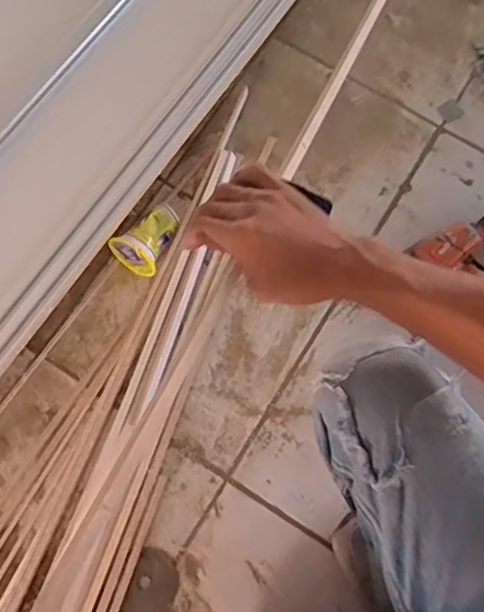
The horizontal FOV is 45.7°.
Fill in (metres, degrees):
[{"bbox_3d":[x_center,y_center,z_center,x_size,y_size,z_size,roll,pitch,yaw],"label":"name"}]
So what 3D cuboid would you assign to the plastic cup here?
[{"bbox_3d":[-0.122,-0.090,0.781,0.069,0.060,0.101,43,79,9],"label":"plastic cup"}]

